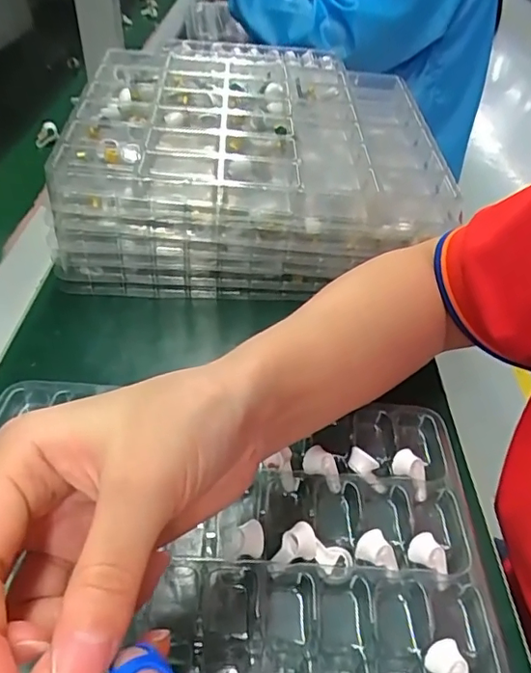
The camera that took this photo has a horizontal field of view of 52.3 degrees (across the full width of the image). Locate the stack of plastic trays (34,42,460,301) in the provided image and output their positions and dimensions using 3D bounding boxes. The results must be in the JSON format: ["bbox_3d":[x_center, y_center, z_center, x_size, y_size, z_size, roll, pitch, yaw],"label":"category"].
[{"bbox_3d":[-0.010,-0.151,0.494,0.302,0.099,0.248,1,41,-3],"label":"stack of plastic trays"}]

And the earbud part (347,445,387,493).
[{"bbox_3d":[0.055,0.073,0.293,0.012,0.008,0.027,-32,83,-34],"label":"earbud part"}]

